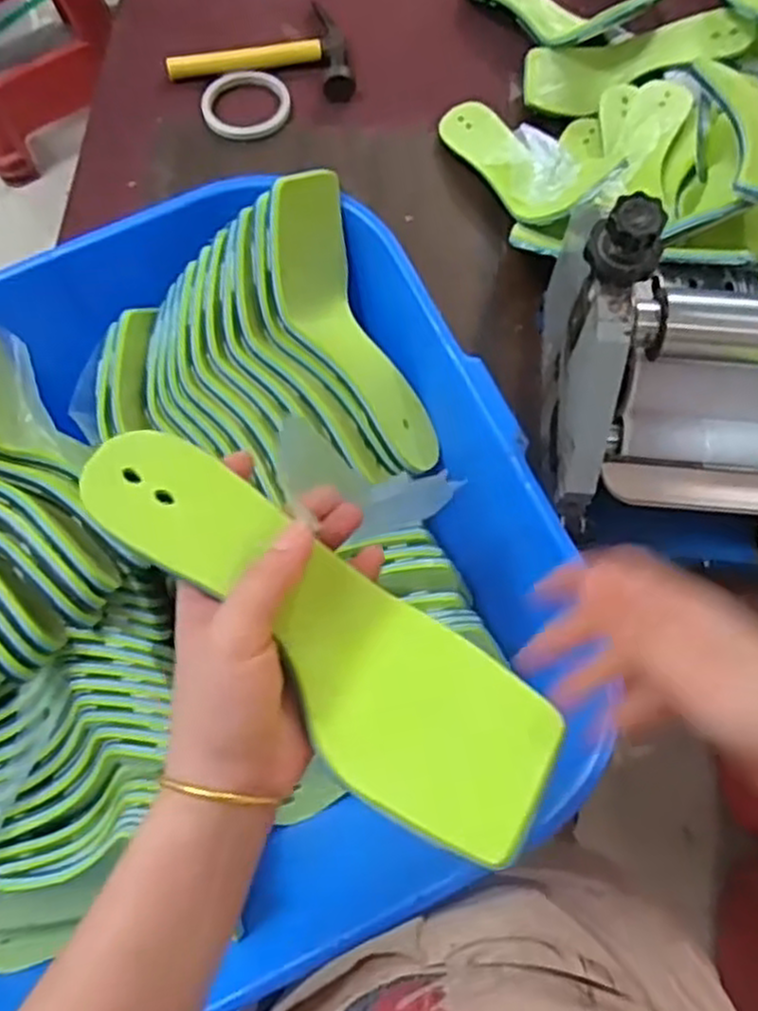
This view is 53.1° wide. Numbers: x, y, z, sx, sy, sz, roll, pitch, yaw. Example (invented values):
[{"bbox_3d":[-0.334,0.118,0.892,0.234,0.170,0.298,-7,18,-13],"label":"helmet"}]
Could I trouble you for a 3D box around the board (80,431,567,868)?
[{"bbox_3d":[-0.029,0.048,0.314,0.221,0.042,0.073,39,77,6],"label":"board"}]

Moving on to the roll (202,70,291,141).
[{"bbox_3d":[-0.144,-0.435,0.825,0.093,0.013,0.081,2,73,1],"label":"roll"}]

